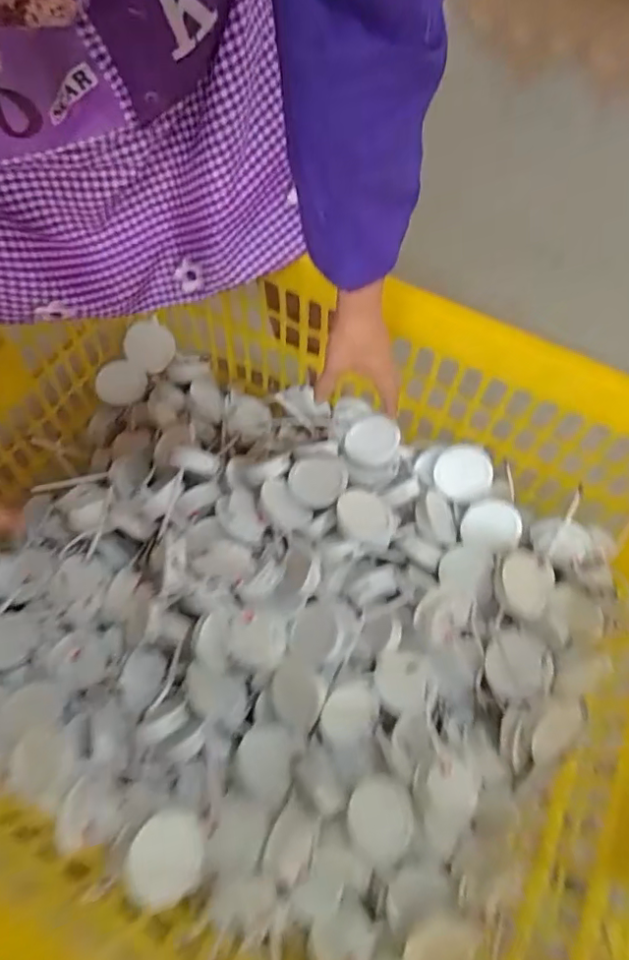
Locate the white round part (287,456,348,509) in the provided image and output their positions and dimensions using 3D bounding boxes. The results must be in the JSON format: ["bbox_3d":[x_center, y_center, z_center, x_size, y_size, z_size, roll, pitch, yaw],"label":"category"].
[{"bbox_3d":[0.004,0.000,0.709,0.072,0.021,0.069,2,60,-4],"label":"white round part"}]

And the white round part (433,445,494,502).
[{"bbox_3d":[0.194,-0.009,0.729,0.072,0.009,0.071,1,94,18],"label":"white round part"}]

